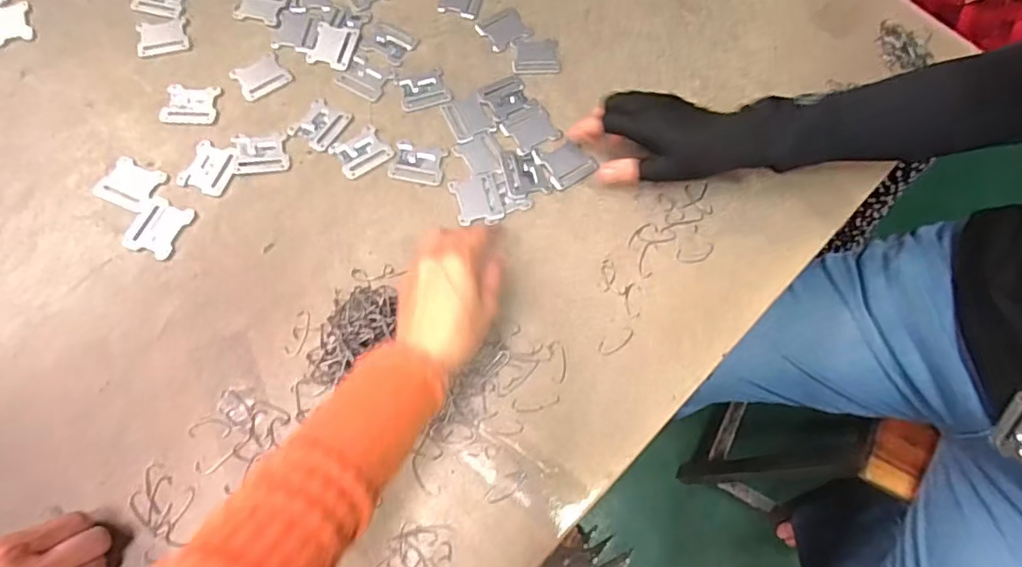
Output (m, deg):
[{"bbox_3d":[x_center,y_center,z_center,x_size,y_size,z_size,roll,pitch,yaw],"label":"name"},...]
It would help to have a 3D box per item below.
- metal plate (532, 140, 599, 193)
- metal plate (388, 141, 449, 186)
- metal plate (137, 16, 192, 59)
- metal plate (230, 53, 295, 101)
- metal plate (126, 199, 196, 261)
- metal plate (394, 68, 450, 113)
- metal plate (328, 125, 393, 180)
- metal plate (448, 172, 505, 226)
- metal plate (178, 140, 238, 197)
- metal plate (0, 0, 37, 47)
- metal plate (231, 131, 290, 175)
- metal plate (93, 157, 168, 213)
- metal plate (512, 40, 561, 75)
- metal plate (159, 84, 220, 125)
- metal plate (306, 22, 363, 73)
[{"bbox_3d":[0.055,-0.119,0.536,0.049,0.004,0.046,-27,72,-12],"label":"metal plate"},{"bbox_3d":[-0.089,-0.116,0.530,0.050,0.004,0.041,11,68,2],"label":"metal plate"},{"bbox_3d":[-0.354,-0.252,0.562,0.050,0.004,0.044,-15,70,-8],"label":"metal plate"},{"bbox_3d":[-0.248,-0.208,0.550,0.050,0.004,0.043,-33,73,-14],"label":"metal plate"},{"bbox_3d":[-0.315,-0.050,0.493,0.042,0.004,0.052,17,69,4],"label":"metal plate"},{"bbox_3d":[-0.089,-0.196,0.559,0.048,0.004,0.042,-16,70,-8],"label":"metal plate"},{"bbox_3d":[-0.144,-0.127,0.531,0.051,0.004,0.044,-34,73,-15],"label":"metal plate"},{"bbox_3d":[-0.031,-0.078,0.516,0.043,0.004,0.051,-14,69,-8],"label":"metal plate"},{"bbox_3d":[-0.282,-0.108,0.517,0.043,0.004,0.050,19,69,5],"label":"metal plate"},{"bbox_3d":[-0.511,-0.262,0.557,0.046,0.004,0.057,-26,72,-12],"label":"metal plate"},{"bbox_3d":[-0.237,-0.125,0.522,0.049,0.004,0.039,-8,69,-5],"label":"metal plate"},{"bbox_3d":[-0.345,-0.090,0.502,0.055,0.005,0.045,20,69,6],"label":"metal plate"},{"bbox_3d":[0.027,-0.241,0.583,0.050,0.004,0.047,-3,68,-3],"label":"metal plate"},{"bbox_3d":[-0.313,-0.175,0.538,0.049,0.004,0.048,-2,68,-3],"label":"metal plate"},{"bbox_3d":[-0.183,-0.246,0.569,0.044,0.004,0.053,10,68,2],"label":"metal plate"}]

